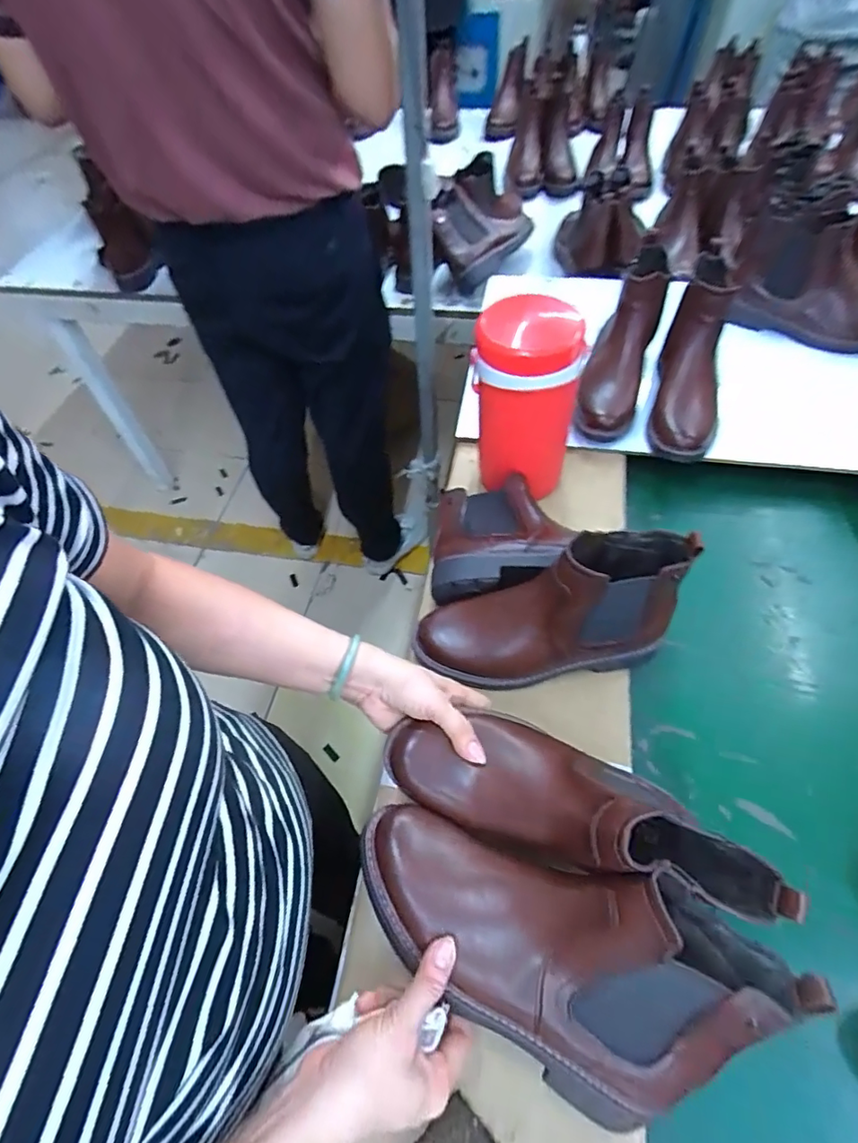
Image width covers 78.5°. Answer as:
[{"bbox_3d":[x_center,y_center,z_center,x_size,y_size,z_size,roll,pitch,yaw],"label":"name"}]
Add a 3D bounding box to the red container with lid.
[{"bbox_3d":[0.119,-0.205,0.662,0.122,0.226,0.124,3,56,6],"label":"red container with lid"}]

